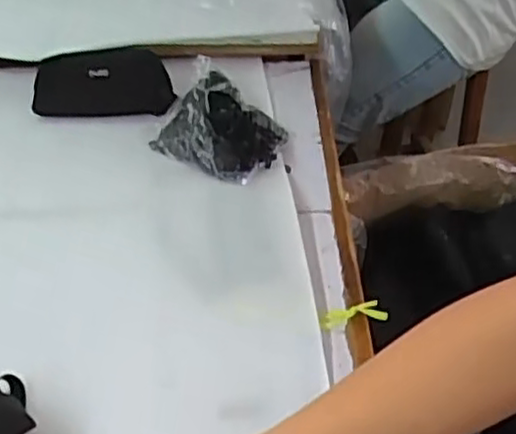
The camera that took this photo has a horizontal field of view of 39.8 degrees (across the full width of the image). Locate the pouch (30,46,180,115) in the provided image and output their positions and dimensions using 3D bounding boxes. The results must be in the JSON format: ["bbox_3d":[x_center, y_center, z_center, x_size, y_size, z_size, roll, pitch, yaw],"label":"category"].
[{"bbox_3d":[-0.212,-0.184,0.971,0.188,0.090,0.021,-1,11,5],"label":"pouch"}]

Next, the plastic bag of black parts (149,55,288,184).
[{"bbox_3d":[-0.048,-0.119,0.917,0.160,0.062,0.126,27,52,25],"label":"plastic bag of black parts"}]

